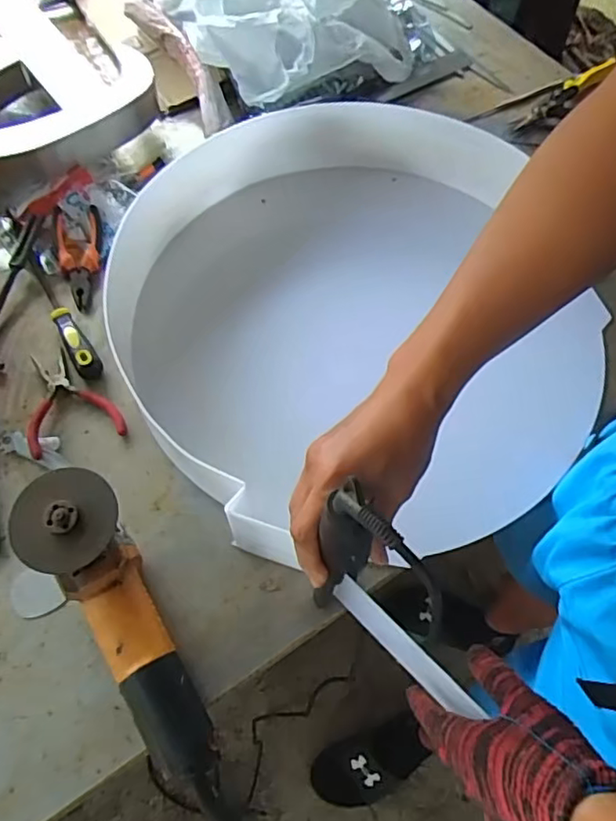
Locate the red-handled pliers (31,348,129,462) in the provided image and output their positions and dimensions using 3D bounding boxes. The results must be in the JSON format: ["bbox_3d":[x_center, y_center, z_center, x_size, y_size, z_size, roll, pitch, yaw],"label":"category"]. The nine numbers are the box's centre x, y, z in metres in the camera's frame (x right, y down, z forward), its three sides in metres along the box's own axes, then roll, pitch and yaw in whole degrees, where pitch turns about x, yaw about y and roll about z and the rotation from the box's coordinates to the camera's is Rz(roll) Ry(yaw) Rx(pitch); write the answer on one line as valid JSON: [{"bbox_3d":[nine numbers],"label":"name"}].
[{"bbox_3d":[-0.268,-0.018,0.671,0.096,0.025,0.132,-15,65,-9],"label":"red-handled pliers"}]

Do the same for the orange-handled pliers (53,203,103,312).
[{"bbox_3d":[-0.298,-0.201,0.767,0.057,0.022,0.155,-9,64,-6],"label":"orange-handled pliers"}]

